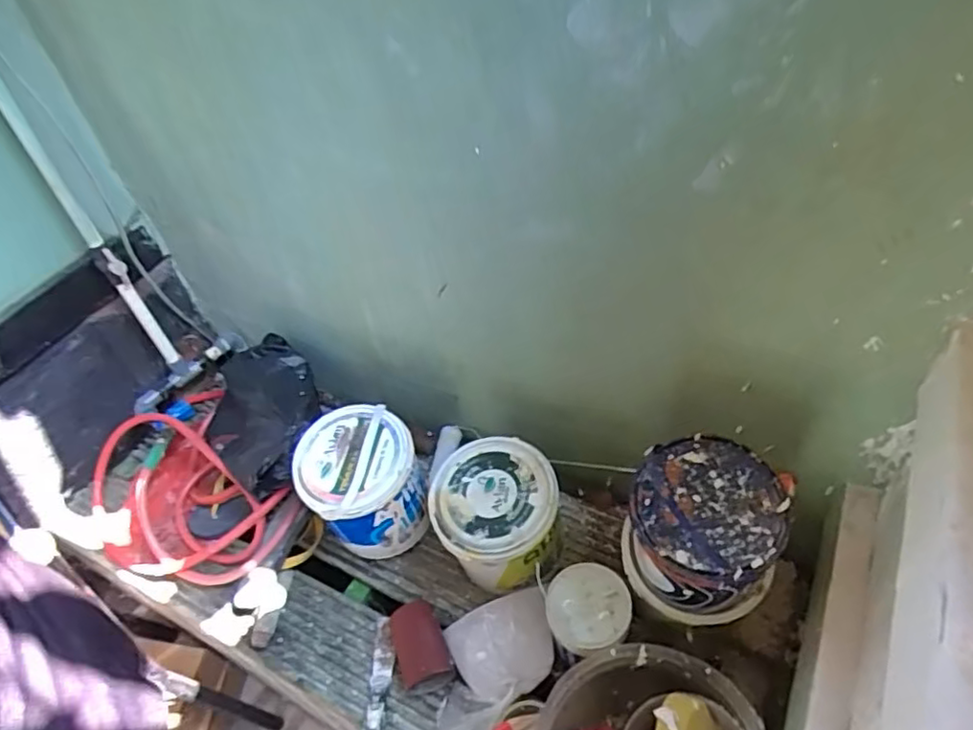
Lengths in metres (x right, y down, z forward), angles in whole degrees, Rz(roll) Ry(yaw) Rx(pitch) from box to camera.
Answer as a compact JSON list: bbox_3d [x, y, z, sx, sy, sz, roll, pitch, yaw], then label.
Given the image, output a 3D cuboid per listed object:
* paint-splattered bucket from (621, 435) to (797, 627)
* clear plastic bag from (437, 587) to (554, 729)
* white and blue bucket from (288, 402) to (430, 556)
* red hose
[{"bbox_3d":[0.235,0.201,0.704,0.140,0.200,0.145,-3,48,4],"label":"paint-splattered bucket"},{"bbox_3d":[0.012,0.426,0.870,0.155,0.099,0.220,-3,48,4],"label":"clear plastic bag"},{"bbox_3d":[-0.193,0.203,1.020,0.174,0.231,0.164,-3,48,4],"label":"white and blue bucket"},{"bbox_3d":[-0.531,0.235,1.069,0.410,0.132,0.232,21,54,23],"label":"red hose"}]

